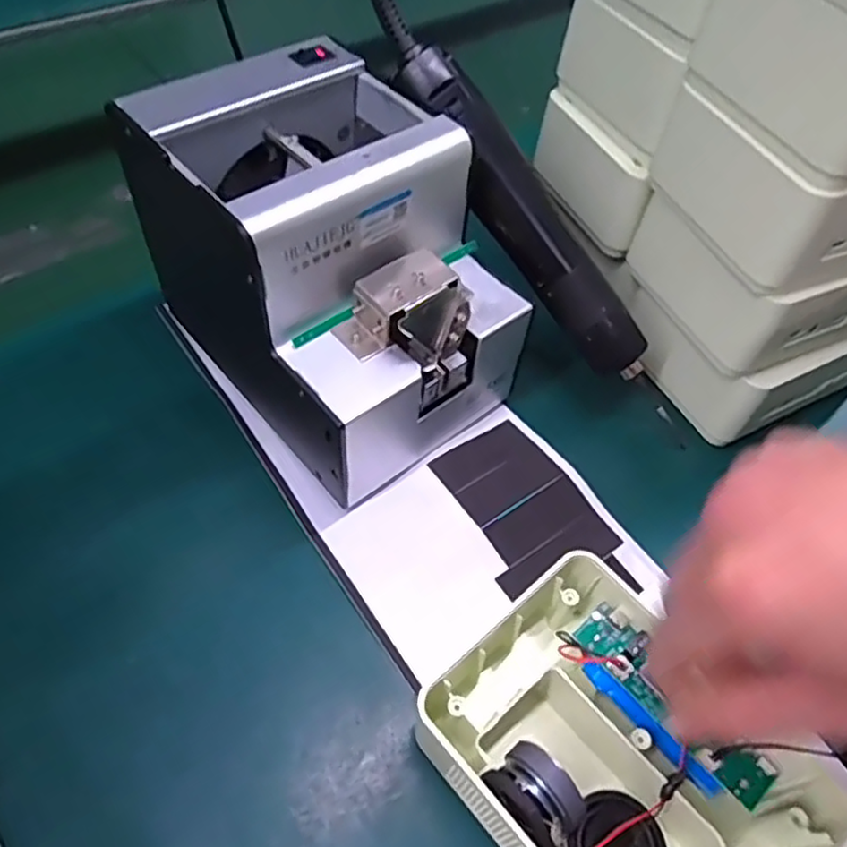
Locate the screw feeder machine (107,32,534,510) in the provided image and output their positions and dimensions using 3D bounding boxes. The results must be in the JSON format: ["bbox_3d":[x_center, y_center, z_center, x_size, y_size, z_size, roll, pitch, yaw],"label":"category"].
[{"bbox_3d":[-0.043,-0.080,0.358,0.128,0.149,0.165,-34,62,-26],"label":"screw feeder machine"}]

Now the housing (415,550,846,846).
[{"bbox_3d":[0.080,0.140,0.271,0.110,0.049,0.155,-36,63,-27],"label":"housing"}]

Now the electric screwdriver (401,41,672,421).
[{"bbox_3d":[0.065,-0.097,0.368,0.031,0.027,0.230,-45,105,-30],"label":"electric screwdriver"}]

